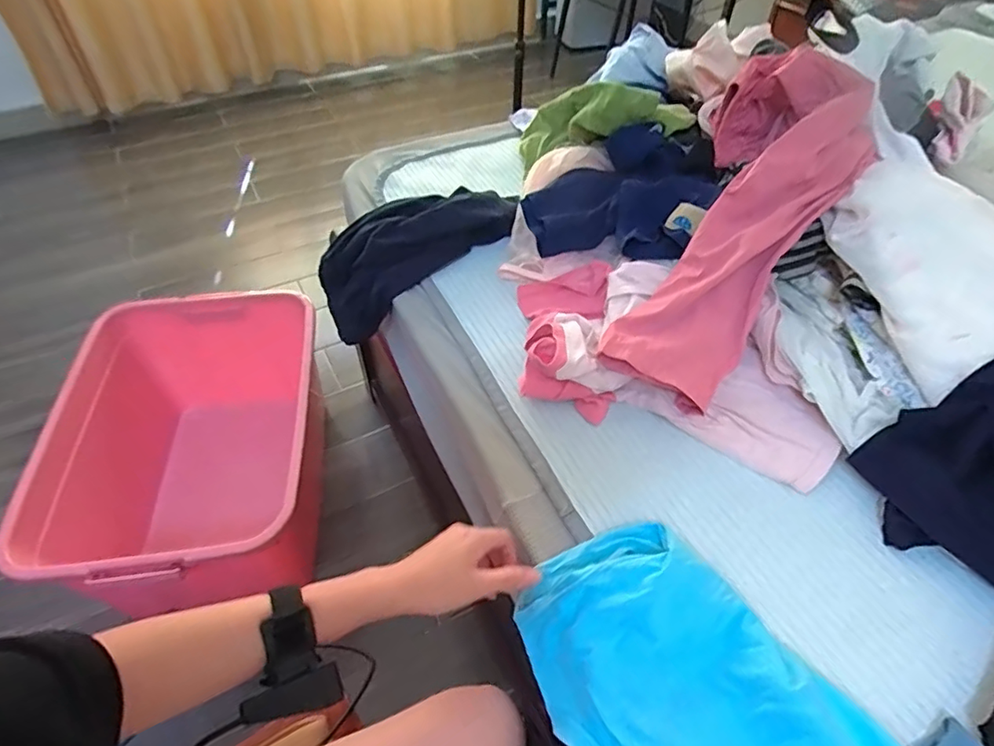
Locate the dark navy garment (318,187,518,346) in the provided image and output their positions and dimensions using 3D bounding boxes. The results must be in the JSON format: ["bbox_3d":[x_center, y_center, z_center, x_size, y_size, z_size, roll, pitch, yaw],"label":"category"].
[{"bbox_3d":[-0.120,-0.179,0.795,0.294,0.104,0.141,-32,54,0],"label":"dark navy garment"}]

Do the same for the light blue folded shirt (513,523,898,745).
[{"bbox_3d":[0.155,0.266,0.417,0.177,0.095,0.326,-30,56,-25],"label":"light blue folded shirt"}]

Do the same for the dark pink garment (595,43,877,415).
[{"bbox_3d":[0.272,-0.157,0.630,0.156,0.093,0.411,27,80,21],"label":"dark pink garment"}]

